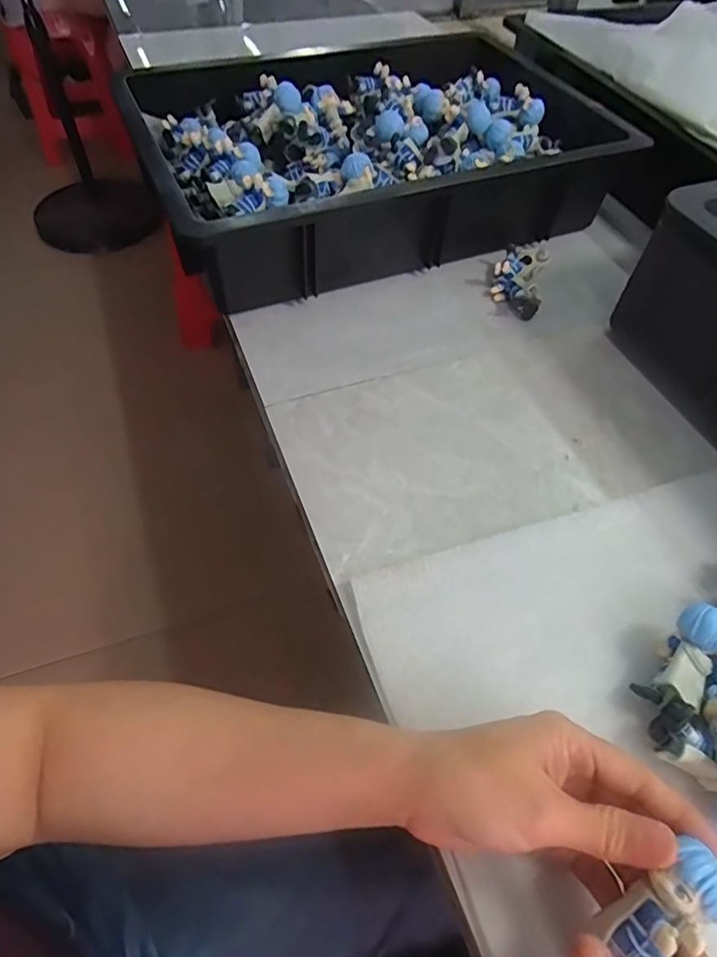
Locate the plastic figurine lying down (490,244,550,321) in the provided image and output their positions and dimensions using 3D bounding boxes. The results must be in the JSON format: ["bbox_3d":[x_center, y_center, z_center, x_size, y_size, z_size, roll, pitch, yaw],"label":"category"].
[{"bbox_3d":[0.153,-0.193,0.524,0.045,0.026,0.097,15,54,8],"label":"plastic figurine lying down"}]

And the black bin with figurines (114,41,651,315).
[{"bbox_3d":[0.008,-0.343,0.580,0.447,0.102,0.327,-20,57,-16],"label":"black bin with figurines"}]

